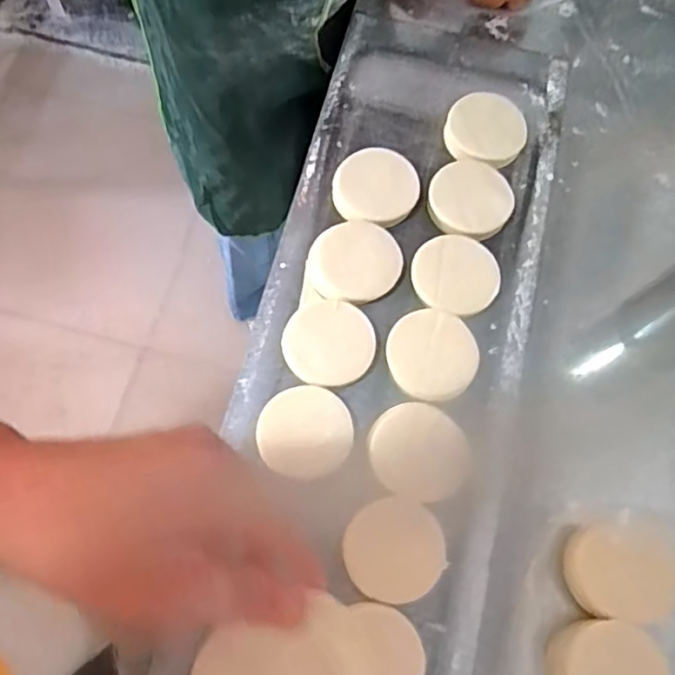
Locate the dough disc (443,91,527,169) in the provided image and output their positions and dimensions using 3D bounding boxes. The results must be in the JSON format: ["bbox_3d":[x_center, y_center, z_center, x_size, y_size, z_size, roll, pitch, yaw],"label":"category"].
[{"bbox_3d":[0.161,-0.226,0.688,0.085,0.024,0.087,0,72,-1],"label":"dough disc"}]

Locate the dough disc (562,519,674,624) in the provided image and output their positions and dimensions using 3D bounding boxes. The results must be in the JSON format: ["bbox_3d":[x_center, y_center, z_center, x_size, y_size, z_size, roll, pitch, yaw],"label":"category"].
[{"bbox_3d":[0.257,0.206,0.557,0.103,0.022,0.080,-2,73,-2],"label":"dough disc"}]

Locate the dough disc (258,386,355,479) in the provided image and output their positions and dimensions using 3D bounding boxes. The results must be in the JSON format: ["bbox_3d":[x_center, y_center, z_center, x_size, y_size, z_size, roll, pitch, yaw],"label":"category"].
[{"bbox_3d":[-0.030,0.087,0.572,0.084,0.015,0.079,0,72,-1],"label":"dough disc"}]

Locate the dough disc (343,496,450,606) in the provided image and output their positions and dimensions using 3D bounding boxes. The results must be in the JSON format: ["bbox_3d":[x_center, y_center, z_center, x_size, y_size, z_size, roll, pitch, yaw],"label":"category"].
[{"bbox_3d":[0.050,0.186,0.547,0.084,0.008,0.083,0,72,-1],"label":"dough disc"}]

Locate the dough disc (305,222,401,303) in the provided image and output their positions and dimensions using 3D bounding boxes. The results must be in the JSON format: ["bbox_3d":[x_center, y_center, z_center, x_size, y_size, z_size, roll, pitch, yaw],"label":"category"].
[{"bbox_3d":[0.018,-0.077,0.626,0.093,0.013,0.084,-15,73,-6],"label":"dough disc"}]

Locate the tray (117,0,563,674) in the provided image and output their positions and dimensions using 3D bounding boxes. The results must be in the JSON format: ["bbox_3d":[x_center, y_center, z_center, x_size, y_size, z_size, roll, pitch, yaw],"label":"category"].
[{"bbox_3d":[0.019,0.128,0.584,0.275,0.051,1.152,12,73,3],"label":"tray"}]

